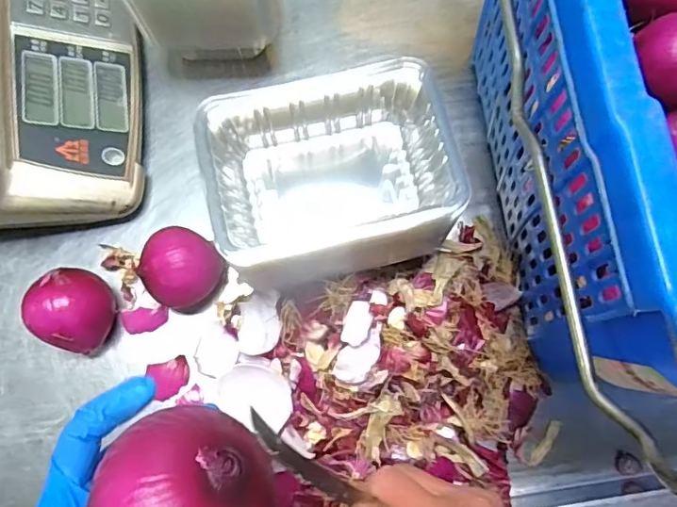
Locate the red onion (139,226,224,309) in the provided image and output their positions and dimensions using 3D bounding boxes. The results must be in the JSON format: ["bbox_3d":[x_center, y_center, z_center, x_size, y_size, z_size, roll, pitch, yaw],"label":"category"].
[{"bbox_3d":[-0.140,0.015,0.474,0.060,0.059,0.064,0,77,0],"label":"red onion"}]

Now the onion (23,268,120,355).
[{"bbox_3d":[-0.228,0.048,0.461,0.059,0.066,0.063,0,77,0],"label":"onion"}]

